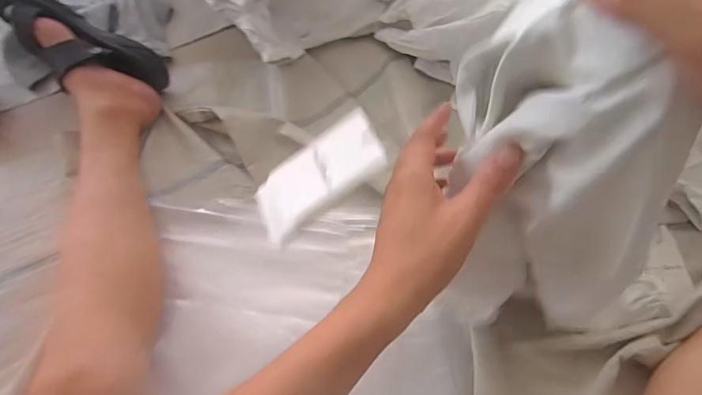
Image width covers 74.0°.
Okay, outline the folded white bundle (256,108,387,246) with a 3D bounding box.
[{"bbox_3d":[-0.030,-0.020,0.395,0.119,0.010,0.062,-34,55,10],"label":"folded white bundle"}]

